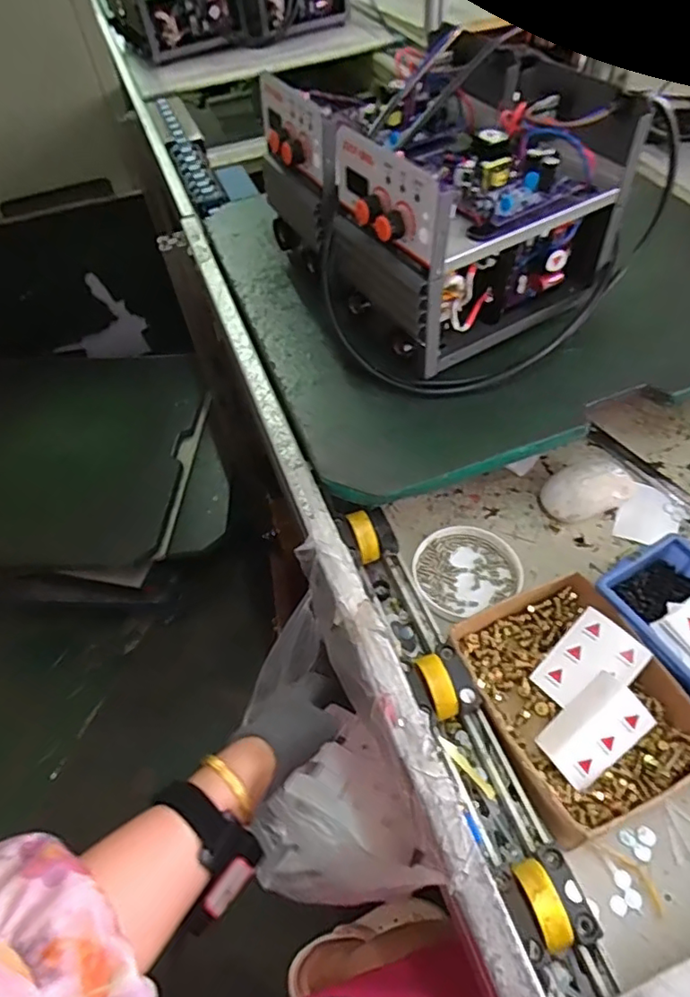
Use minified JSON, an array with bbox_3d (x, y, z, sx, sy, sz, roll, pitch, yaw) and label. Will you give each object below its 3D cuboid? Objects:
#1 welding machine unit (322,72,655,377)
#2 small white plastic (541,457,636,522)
[{"bbox_3d":[0.136,-0.276,0.593,0.285,0.194,0.178,-27,55,-14],"label":"welding machine unit"},{"bbox_3d":[0.242,-0.013,0.581,0.089,0.028,0.052,-22,54,-11],"label":"small white plastic"}]

